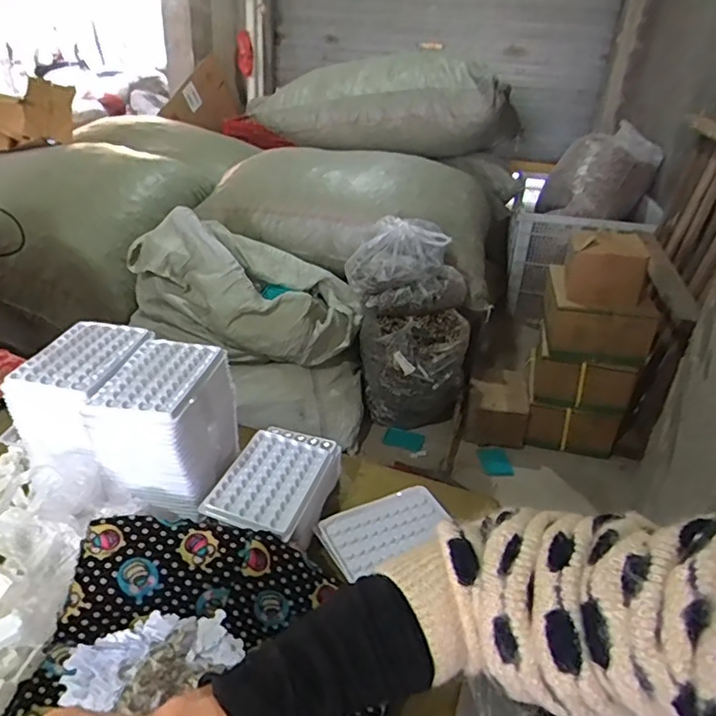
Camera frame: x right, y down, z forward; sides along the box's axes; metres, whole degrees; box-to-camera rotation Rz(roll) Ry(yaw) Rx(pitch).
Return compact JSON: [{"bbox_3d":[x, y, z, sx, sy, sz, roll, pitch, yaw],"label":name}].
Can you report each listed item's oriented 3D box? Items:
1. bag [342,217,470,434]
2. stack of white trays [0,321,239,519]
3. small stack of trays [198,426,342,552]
[{"bbox_3d":[0.150,-0.078,1.818,0.394,0.646,0.332,7,30,4],"label":"bag"},{"bbox_3d":[-0.234,0.053,0.577,0.187,0.109,0.130,9,30,8],"label":"stack of white trays"},{"bbox_3d":[-0.084,0.135,0.585,0.097,0.046,0.149,11,30,12],"label":"small stack of trays"}]

